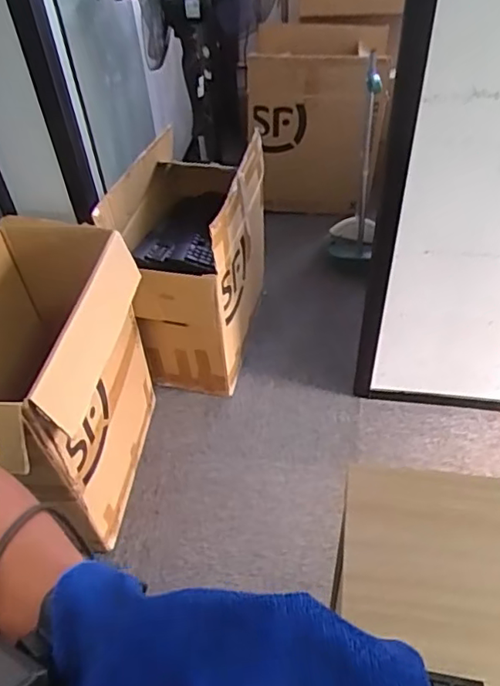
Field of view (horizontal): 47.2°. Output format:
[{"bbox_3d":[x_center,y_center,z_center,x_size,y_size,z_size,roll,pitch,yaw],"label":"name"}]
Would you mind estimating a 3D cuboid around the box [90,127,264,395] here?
[{"bbox_3d":[-0.161,-0.212,1.740,0.331,0.670,0.474,8,48,13],"label":"box"}]

